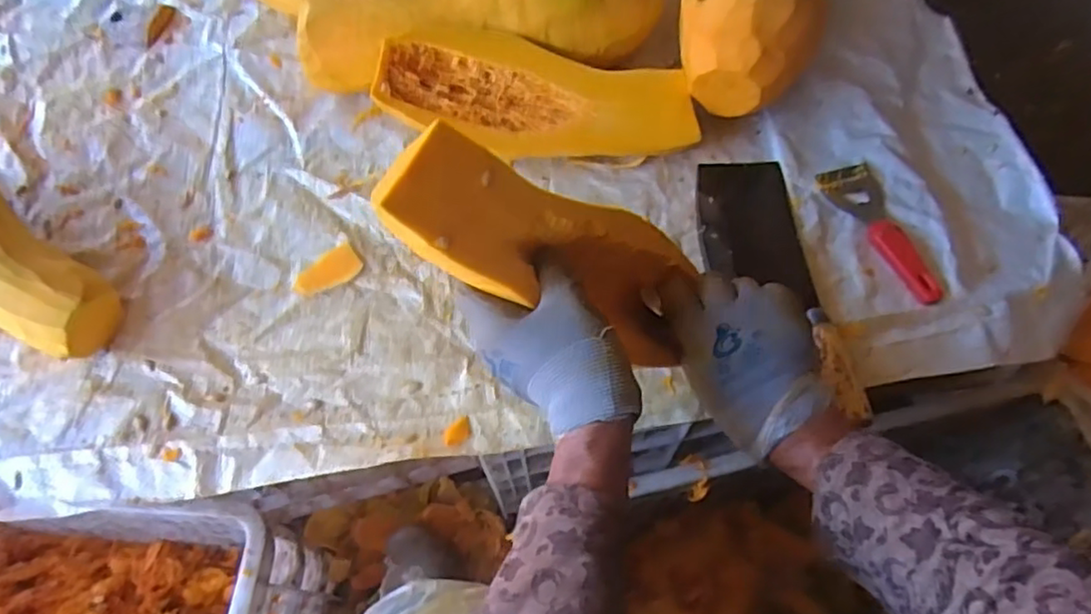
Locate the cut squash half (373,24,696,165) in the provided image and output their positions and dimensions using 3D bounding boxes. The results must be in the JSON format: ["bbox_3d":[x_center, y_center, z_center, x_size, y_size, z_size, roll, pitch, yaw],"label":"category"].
[{"bbox_3d":[-0.002,-0.190,0.604,0.285,0.070,0.113,8,64,5],"label":"cut squash half"}]

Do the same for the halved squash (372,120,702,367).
[{"bbox_3d":[0.008,-0.035,0.432,0.042,0.249,0.088,-28,56,38],"label":"halved squash"}]

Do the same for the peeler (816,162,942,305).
[{"bbox_3d":[0.313,-0.072,0.601,0.054,0.014,0.154,-21,65,-9],"label":"peeler"}]

